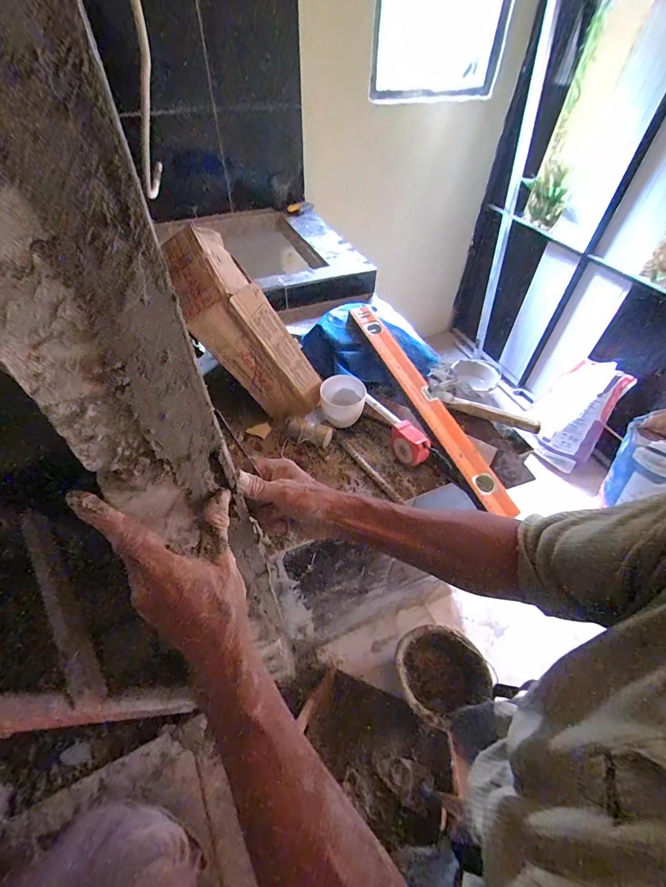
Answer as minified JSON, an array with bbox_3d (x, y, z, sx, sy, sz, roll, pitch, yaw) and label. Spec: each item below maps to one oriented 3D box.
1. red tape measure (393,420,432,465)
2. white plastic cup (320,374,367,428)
[{"bbox_3d":[0.153,0.002,0.735,0.052,0.057,0.086,-22,54,-19],"label":"red tape measure"},{"bbox_3d":[0.022,-0.089,0.804,0.097,0.079,0.084,3,50,1],"label":"white plastic cup"}]

